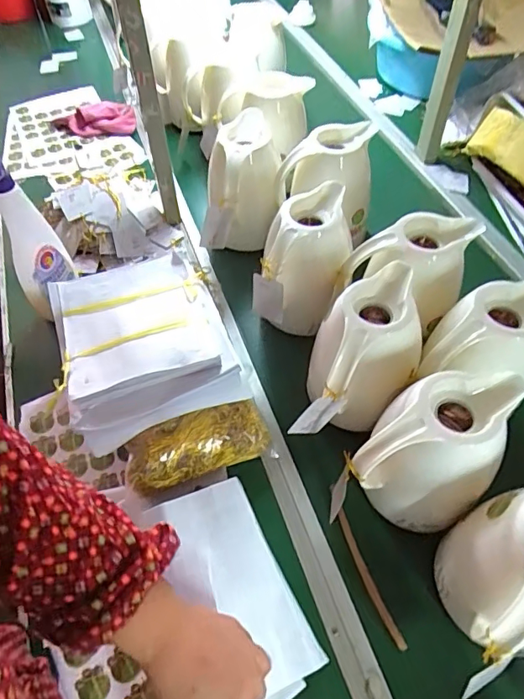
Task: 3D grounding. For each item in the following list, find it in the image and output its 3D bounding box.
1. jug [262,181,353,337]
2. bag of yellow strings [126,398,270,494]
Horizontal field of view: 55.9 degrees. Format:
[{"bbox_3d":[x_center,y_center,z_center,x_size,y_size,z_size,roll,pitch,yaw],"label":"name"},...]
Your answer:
[{"bbox_3d":[0.069,-0.134,0.767,0.121,0.159,0.187,10,54,7],"label":"jug"},{"bbox_3d":[-0.085,0.134,0.674,0.188,0.081,0.065,-19,56,-13],"label":"bag of yellow strings"}]

